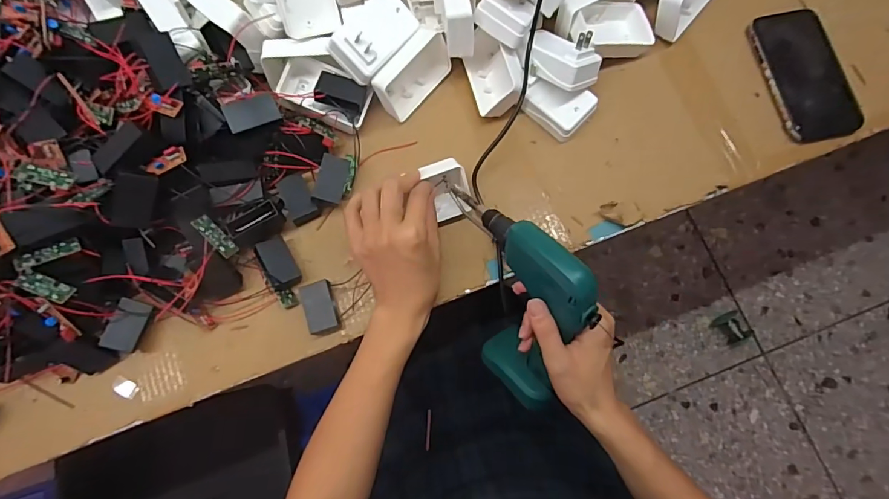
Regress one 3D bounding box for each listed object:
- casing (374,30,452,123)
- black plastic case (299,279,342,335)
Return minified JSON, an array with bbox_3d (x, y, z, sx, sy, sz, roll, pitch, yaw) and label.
[{"bbox_3d":[-0.031,-0.191,0.482,0.038,0.048,0.099,39,81,8],"label":"casing"},{"bbox_3d":[-0.123,0.058,0.451,0.029,0.021,0.051,-15,78,-3],"label":"black plastic case"}]

